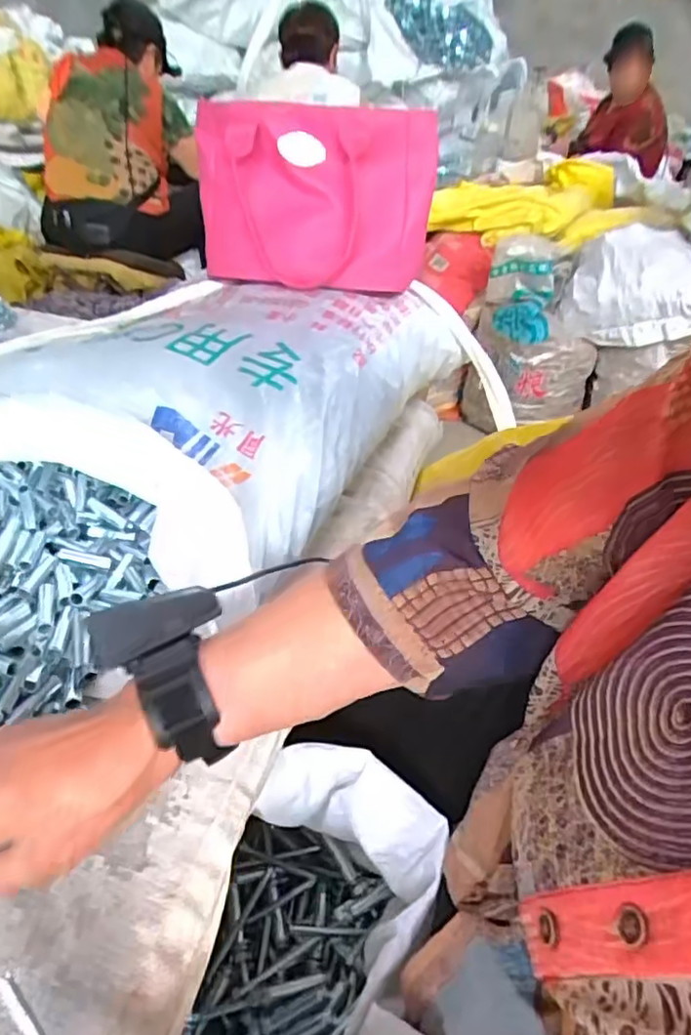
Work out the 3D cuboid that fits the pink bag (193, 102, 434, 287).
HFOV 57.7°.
[{"bbox_3d":[-0.040,-0.349,0.701,0.263,0.180,0.127,4,36,0],"label":"pink bag"}]

